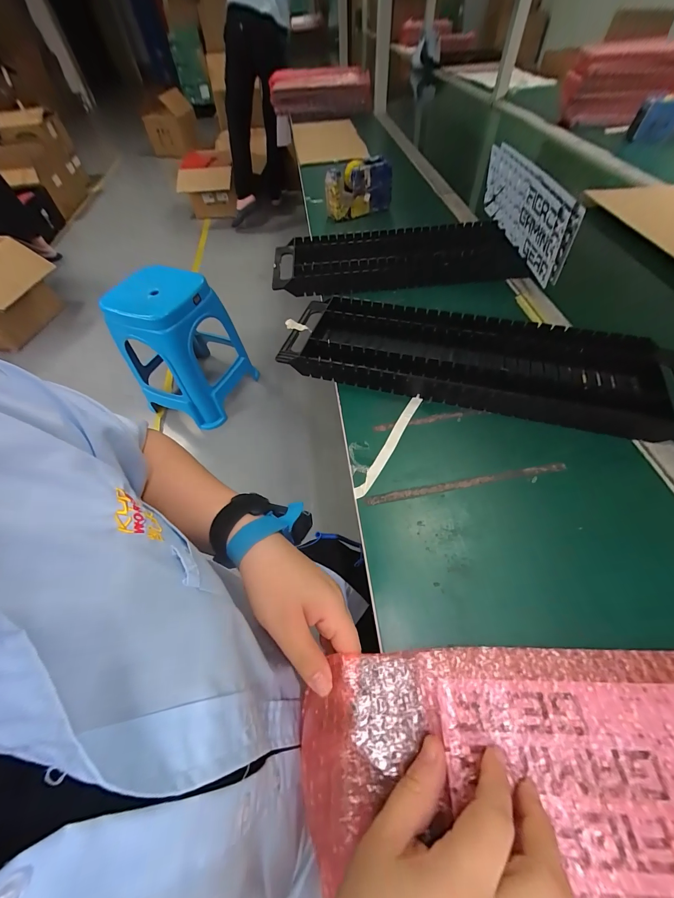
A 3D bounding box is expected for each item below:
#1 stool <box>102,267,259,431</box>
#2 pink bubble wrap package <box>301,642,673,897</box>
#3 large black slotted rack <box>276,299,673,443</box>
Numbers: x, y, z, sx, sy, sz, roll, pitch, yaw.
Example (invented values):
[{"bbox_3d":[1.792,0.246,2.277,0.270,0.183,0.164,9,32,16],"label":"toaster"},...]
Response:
[{"bbox_3d":[-0.601,-0.415,1.255,0.378,0.453,0.386,19,59,15],"label":"stool"},{"bbox_3d":[0.162,0.198,0.208,0.368,0.029,0.121,0,56,6],"label":"pink bubble wrap package"},{"bbox_3d":[0.159,-0.110,0.402,0.462,0.053,0.145,14,60,13],"label":"large black slotted rack"}]

